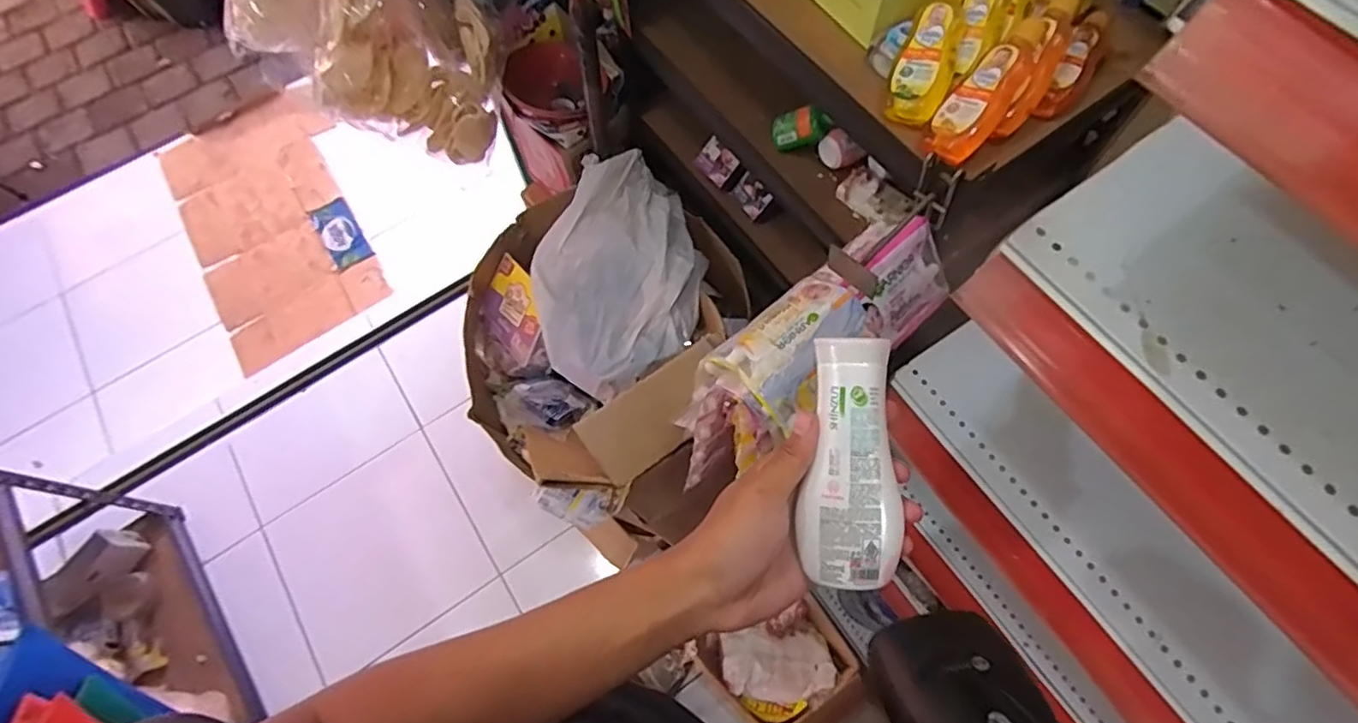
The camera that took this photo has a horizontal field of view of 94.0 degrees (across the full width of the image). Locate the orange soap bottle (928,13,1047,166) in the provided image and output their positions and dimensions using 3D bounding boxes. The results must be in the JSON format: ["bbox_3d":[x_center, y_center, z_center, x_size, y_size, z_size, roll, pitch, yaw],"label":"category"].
[{"bbox_3d":[0.262,-0.231,0.531,0.045,0.024,0.139,37,94,16],"label":"orange soap bottle"}]

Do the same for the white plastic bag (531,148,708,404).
[{"bbox_3d":[-0.098,-0.148,0.997,0.264,0.084,0.364,-16,68,-4],"label":"white plastic bag"}]

